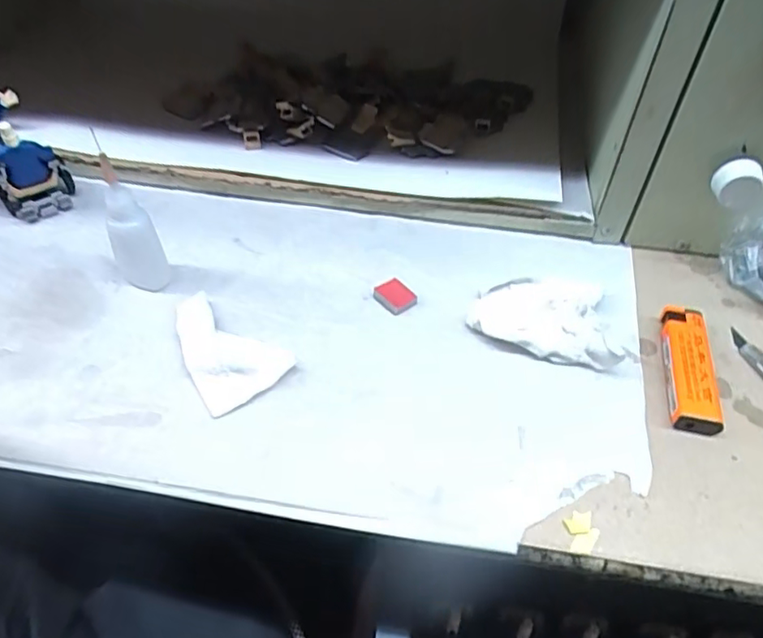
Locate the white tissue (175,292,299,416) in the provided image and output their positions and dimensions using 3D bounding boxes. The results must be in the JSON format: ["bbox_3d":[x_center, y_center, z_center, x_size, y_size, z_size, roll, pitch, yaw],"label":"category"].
[{"bbox_3d":[-0.088,0.012,0.332,0.051,0.009,0.086,-25,53,-22],"label":"white tissue"}]

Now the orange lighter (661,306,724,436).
[{"bbox_3d":[0.169,0.026,0.323,0.024,0.013,0.080,11,49,8],"label":"orange lighter"}]

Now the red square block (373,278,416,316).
[{"bbox_3d":[0.009,-0.014,0.361,0.020,0.006,0.024,-28,55,-24],"label":"red square block"}]

